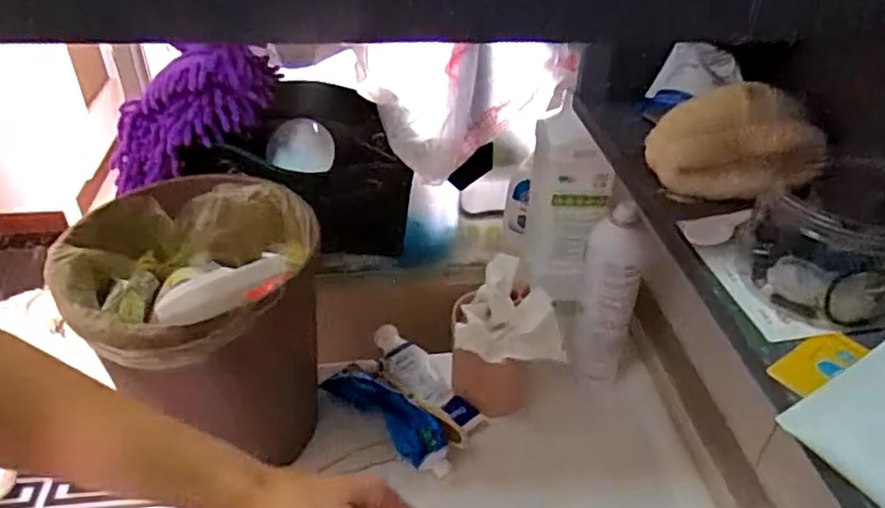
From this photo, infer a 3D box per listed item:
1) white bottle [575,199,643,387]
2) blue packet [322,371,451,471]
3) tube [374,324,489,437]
[{"bbox_3d":[0.175,0.048,0.683,0.060,0.204,0.049,9,38,10],"label":"white bottle"},{"bbox_3d":[-0.061,0.162,0.683,0.159,0.024,0.045,31,46,33],"label":"blue packet"},{"bbox_3d":[-0.024,0.137,0.726,0.047,0.026,0.168,-26,45,-32],"label":"tube"}]

